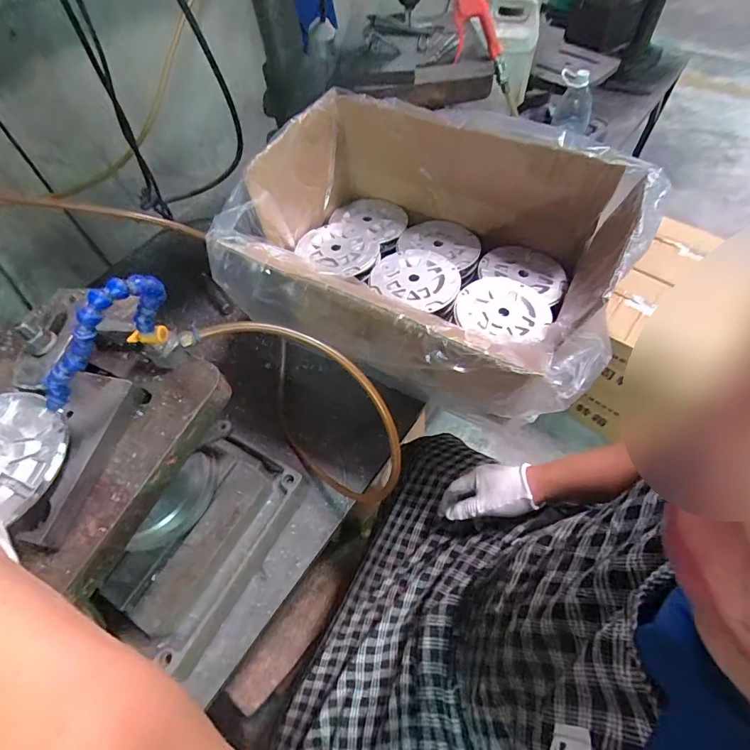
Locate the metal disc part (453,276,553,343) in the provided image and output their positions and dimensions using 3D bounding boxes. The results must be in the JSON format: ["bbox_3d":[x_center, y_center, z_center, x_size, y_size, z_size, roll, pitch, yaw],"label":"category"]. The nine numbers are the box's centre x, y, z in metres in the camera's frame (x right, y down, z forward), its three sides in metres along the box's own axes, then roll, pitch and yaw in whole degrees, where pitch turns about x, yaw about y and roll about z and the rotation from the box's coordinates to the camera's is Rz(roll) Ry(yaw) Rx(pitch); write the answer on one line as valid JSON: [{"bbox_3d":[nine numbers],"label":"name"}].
[{"bbox_3d":[0.190,-0.097,0.627,0.129,0.013,0.122,-1,58,2],"label":"metal disc part"}]

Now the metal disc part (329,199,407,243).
[{"bbox_3d":[-0.013,-0.276,0.761,0.136,0.025,0.127,-1,58,2],"label":"metal disc part"}]

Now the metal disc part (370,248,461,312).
[{"bbox_3d":[0.067,-0.154,0.675,0.135,0.011,0.122,25,63,17],"label":"metal disc part"}]

